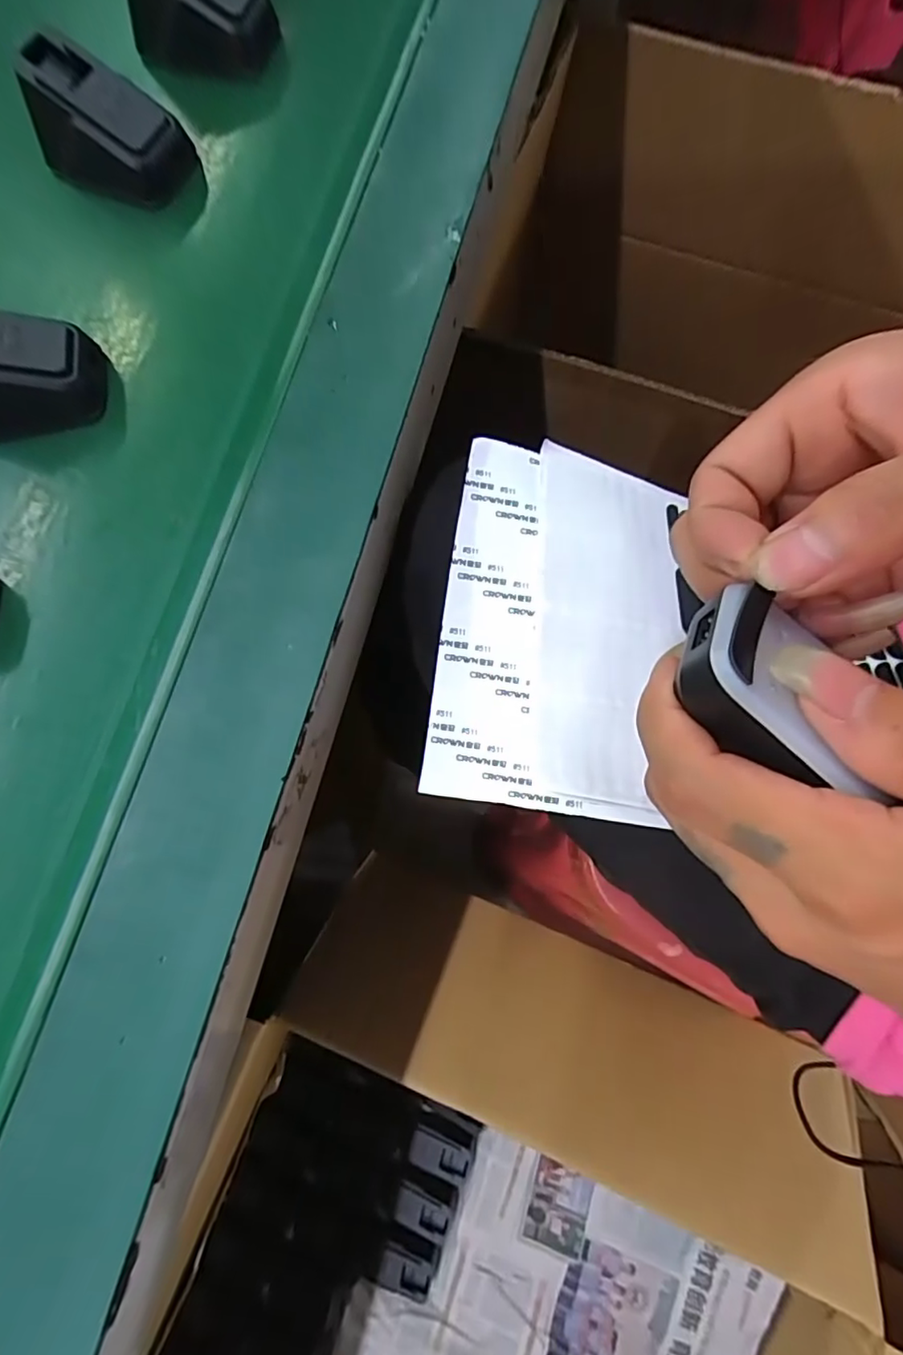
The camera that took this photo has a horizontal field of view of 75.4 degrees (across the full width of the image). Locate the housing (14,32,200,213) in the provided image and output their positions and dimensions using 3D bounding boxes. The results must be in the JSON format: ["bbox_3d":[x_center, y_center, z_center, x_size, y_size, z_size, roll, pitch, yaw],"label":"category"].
[{"bbox_3d":[-0.165,-0.265,0.278,0.062,0.045,0.041,24,79,7],"label":"housing"}]

